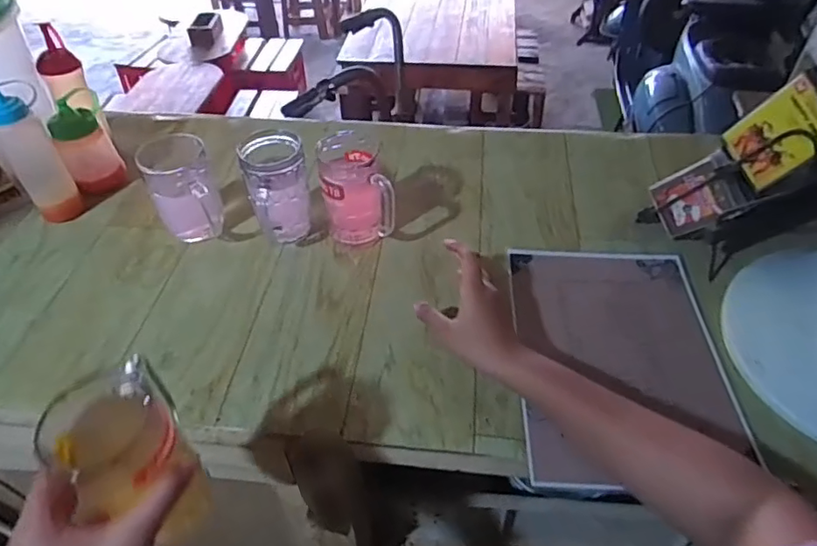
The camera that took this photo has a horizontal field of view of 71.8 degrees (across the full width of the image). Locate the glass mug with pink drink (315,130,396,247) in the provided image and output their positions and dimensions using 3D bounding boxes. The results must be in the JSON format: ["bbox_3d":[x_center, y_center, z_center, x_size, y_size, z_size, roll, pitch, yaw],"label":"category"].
[{"bbox_3d":[-0.065,-0.090,0.684,0.074,0.130,0.094,-13,48,-11],"label":"glass mug with pink drink"}]

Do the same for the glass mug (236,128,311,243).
[{"bbox_3d":[-0.154,-0.092,0.685,0.073,0.136,0.081,-18,49,-15],"label":"glass mug"}]

